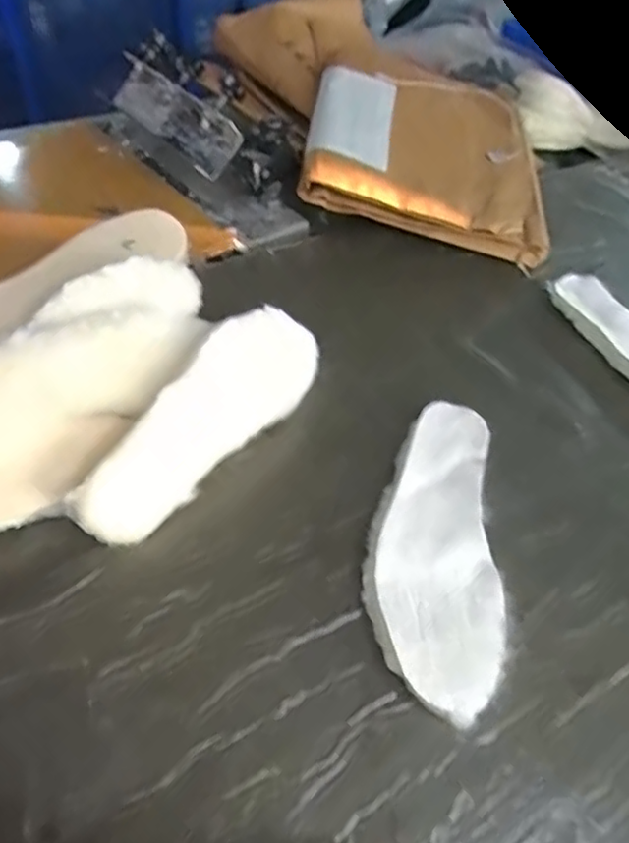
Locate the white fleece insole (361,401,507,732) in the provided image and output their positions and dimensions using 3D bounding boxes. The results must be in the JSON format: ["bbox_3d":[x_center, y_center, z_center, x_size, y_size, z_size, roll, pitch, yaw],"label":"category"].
[{"bbox_3d":[0.089,0.088,0.484,0.093,0.019,0.254,7,49,0],"label":"white fleece insole"}]

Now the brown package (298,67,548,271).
[{"bbox_3d":[0.141,-0.341,0.803,0.286,0.030,0.310,13,54,-7],"label":"brown package"}]

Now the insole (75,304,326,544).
[{"bbox_3d":[-0.082,-0.010,0.502,0.250,0.025,0.084,-43,110,-32],"label":"insole"}]

